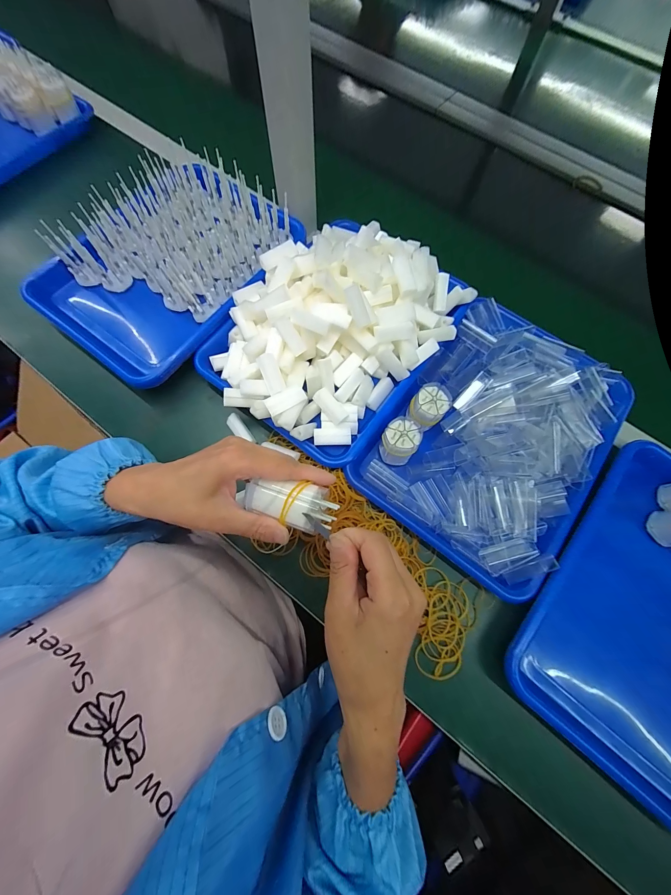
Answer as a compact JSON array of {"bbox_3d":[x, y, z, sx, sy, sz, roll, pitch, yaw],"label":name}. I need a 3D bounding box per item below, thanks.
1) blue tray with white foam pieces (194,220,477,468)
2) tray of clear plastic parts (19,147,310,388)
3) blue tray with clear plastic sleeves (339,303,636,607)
[{"bbox_3d":[-0.002,-0.158,0.370,0.234,0.081,0.300,39,75,10],"label":"blue tray with white foam pieces"},{"bbox_3d":[-0.227,-0.260,0.419,0.242,0.065,0.328,37,75,9],"label":"tray of clear plastic parts"},{"bbox_3d":[0.195,-0.020,0.363,0.237,0.057,0.310,37,75,9],"label":"blue tray with clear plastic sleeves"}]

